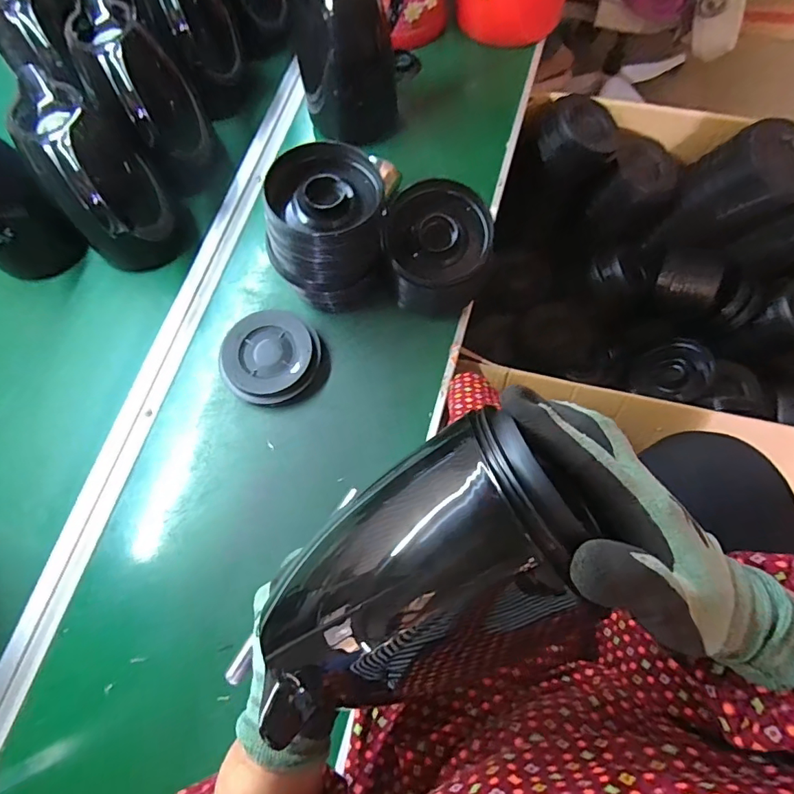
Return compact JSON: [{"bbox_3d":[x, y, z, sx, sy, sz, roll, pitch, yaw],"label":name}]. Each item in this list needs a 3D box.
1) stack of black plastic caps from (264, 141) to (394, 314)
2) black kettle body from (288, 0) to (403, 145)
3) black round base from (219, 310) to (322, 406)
[{"bbox_3d":[-0.075,-0.188,0.559,0.131,0.157,0.117,-3,71,3],"label":"stack of black plastic caps"},{"bbox_3d":[-0.057,-0.460,0.635,0.146,0.212,0.106,-6,71,2],"label":"black kettle body"},{"bbox_3d":[-0.153,-0.047,0.588,0.114,0.028,0.112,0,71,0],"label":"black round base"}]

